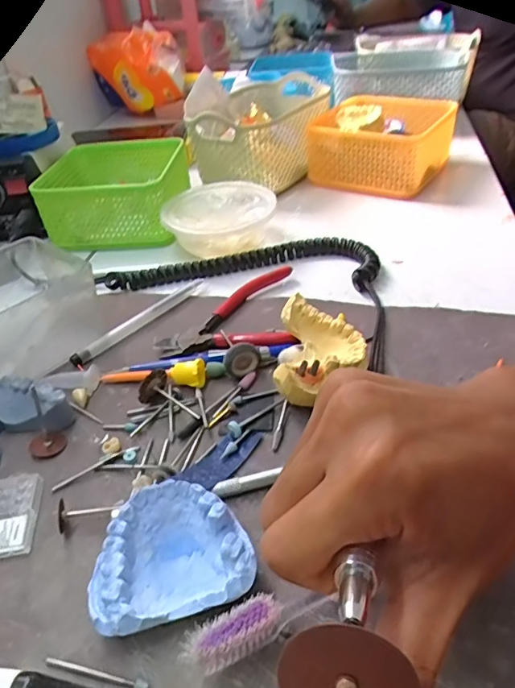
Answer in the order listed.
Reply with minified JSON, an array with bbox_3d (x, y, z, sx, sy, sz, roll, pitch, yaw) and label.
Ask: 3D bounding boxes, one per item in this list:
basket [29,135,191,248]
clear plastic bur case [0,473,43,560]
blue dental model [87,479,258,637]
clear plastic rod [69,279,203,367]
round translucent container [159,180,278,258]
[{"bbox_3d":[-0.146,-0.159,0.534,0.132,0.059,0.138,1,39,8],"label":"basket"},{"bbox_3d":[-0.135,0.090,0.267,0.036,0.005,0.048,-9,39,-5],"label":"clear plastic bur case"},{"bbox_3d":[-0.039,0.095,0.228,0.067,0.029,0.056,-13,39,-10],"label":"blue dental model"},{"bbox_3d":[-0.090,-0.020,0.391,0.007,0.009,0.121,28,50,35],"label":"clear plastic rod"},{"bbox_3d":[-0.035,-0.114,0.478,0.099,0.043,0.097,-3,39,3],"label":"round translucent container"}]

